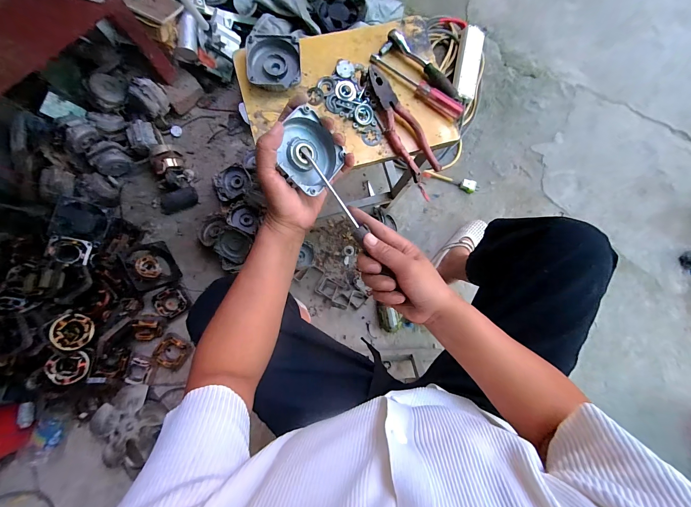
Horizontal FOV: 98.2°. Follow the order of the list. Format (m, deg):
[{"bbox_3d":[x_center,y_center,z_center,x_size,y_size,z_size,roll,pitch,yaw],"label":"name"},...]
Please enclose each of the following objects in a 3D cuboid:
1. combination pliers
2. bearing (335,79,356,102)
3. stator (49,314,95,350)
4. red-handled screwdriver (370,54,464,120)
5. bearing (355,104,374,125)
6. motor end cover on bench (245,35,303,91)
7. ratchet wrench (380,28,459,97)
[{"bbox_3d":[0.093,-0.198,0.485,0.052,0.027,0.219,-33,87,-6],"label":"combination pliers"},{"bbox_3d":[0.001,-0.268,0.490,0.033,0.005,0.037,2,84,-3],"label":"bearing"},{"bbox_3d":[-0.635,0.181,0.691,0.028,0.078,0.079,-13,81,25],"label":"stator"},{"bbox_3d":[0.120,-0.282,0.498,0.177,0.025,0.022,38,83,1],"label":"red-handled screwdriver"},{"bbox_3d":[0.030,-0.228,0.490,0.030,0.008,0.032,0,84,-3],"label":"bearing"},{"bbox_3d":[-0.114,-0.303,0.479,0.083,0.024,0.086,-1,84,-4],"label":"motor end cover on bench"},{"bbox_3d":[0.129,-0.314,0.500,0.152,0.022,0.034,35,83,1],"label":"ratchet wrench"}]

